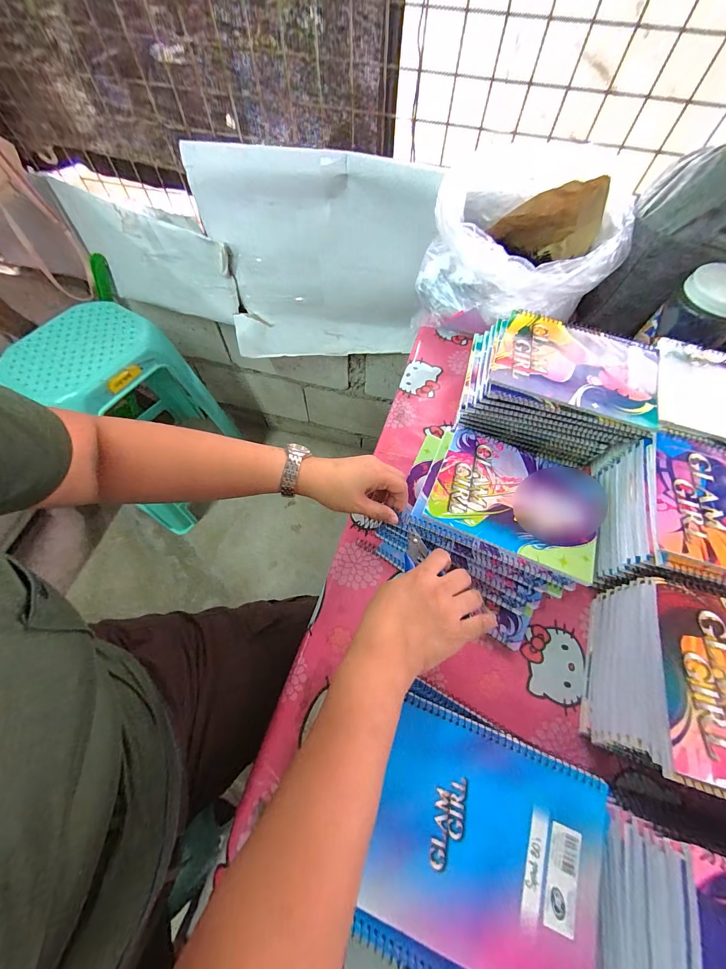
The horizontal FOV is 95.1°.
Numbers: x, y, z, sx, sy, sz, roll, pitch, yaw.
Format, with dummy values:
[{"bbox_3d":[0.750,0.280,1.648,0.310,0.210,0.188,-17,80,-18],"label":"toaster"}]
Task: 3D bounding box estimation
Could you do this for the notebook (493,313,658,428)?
[{"bbox_3d":[0.278,-0.156,0.434,0.197,0.005,0.146,19,65,8],"label":"notebook"}]

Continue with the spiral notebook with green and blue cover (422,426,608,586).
[{"bbox_3d":[0.192,0.014,0.415,0.198,0.013,0.147,22,65,10],"label":"spiral notebook with green and blue cover"}]

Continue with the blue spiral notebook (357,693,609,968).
[{"bbox_3d":[0.109,0.296,0.278,0.192,0.017,0.147,19,65,9],"label":"blue spiral notebook"}]

